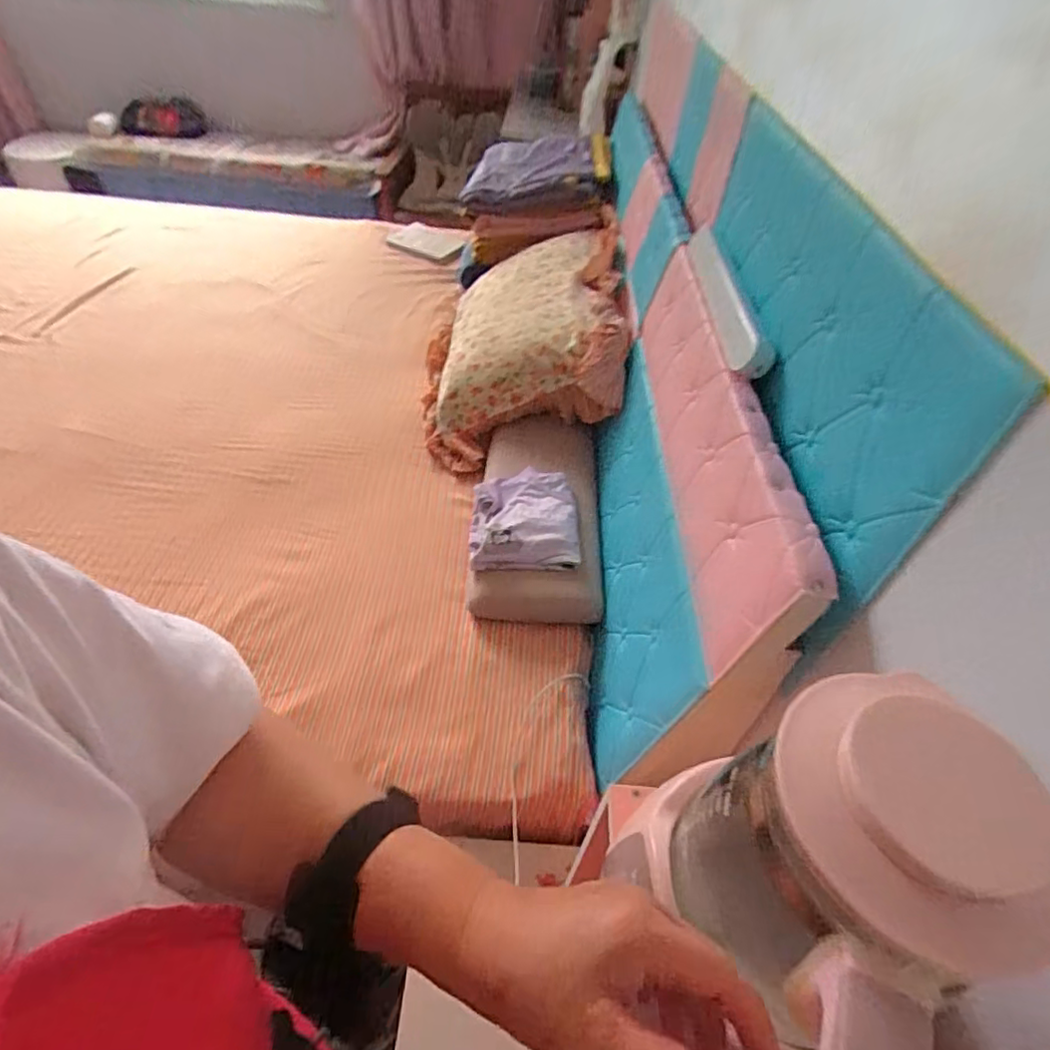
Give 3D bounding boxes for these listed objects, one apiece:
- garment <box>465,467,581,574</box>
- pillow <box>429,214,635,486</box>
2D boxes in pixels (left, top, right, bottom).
[{"bbox_3d":[-0.001,-0.012,0.933,0.164,0.027,0.194,3,46,-2],"label":"garment"},{"bbox_3d":[-0.002,-0.415,1.295,0.464,0.165,0.707,-16,45,18],"label":"pillow"}]

